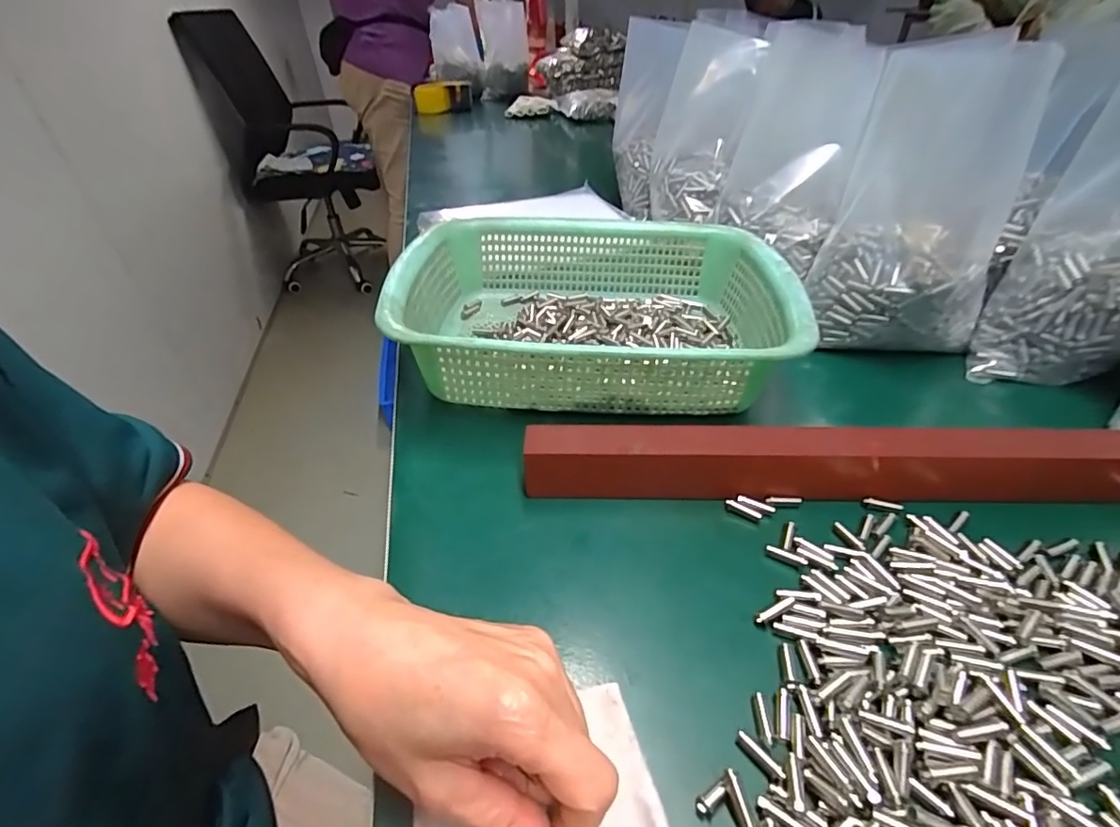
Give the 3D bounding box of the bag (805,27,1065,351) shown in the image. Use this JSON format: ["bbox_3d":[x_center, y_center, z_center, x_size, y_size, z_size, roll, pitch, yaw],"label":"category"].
[{"bbox_3d":[0.289,-0.166,0.432,0.124,0.205,0.139,19,42,27],"label":"bag"}]

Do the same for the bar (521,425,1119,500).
[{"bbox_3d":[0.169,0.033,0.320,0.378,0.043,0.023,0,39,3],"label":"bar"}]

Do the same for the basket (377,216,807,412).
[{"bbox_3d":[0.028,-0.079,0.434,0.293,0.090,0.218,0,36,4],"label":"basket"}]

